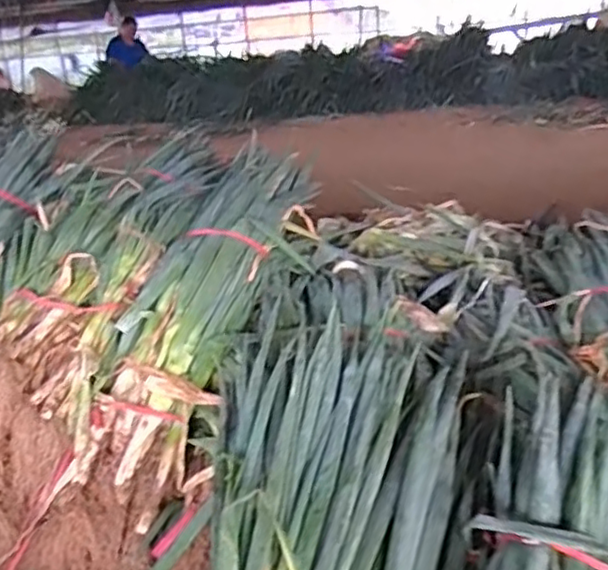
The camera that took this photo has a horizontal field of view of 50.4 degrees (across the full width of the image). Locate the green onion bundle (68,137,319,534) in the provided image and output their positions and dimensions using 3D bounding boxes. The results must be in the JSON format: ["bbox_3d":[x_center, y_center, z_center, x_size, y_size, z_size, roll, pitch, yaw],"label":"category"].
[{"bbox_3d":[-0.181,0.013,1.254,0.179,0.173,0.872,5,47,21],"label":"green onion bundle"}]

